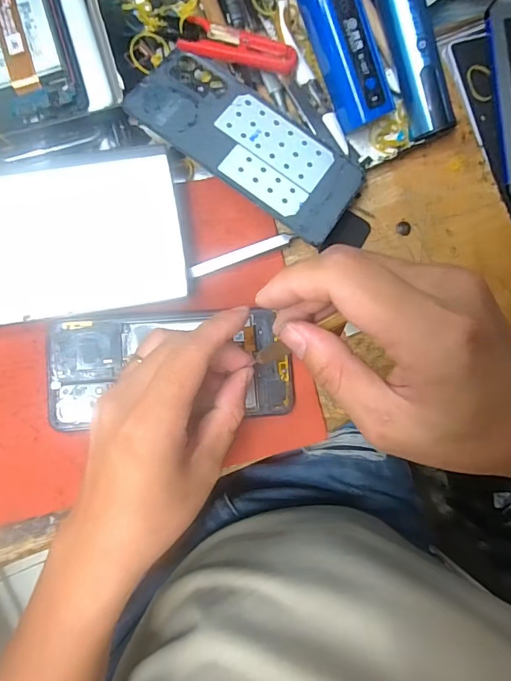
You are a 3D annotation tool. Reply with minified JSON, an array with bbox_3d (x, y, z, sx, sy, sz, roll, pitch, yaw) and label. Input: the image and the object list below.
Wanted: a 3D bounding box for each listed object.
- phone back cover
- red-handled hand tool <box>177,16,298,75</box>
[{"bbox_3d":[-0.003,-0.137,0.304,0.158,0.005,0.074,35,74,-2],"label":"phone back cover"},{"bbox_3d":[-0.011,-0.202,0.303,0.079,0.012,0.023,12,86,-4],"label":"red-handled hand tool"}]

